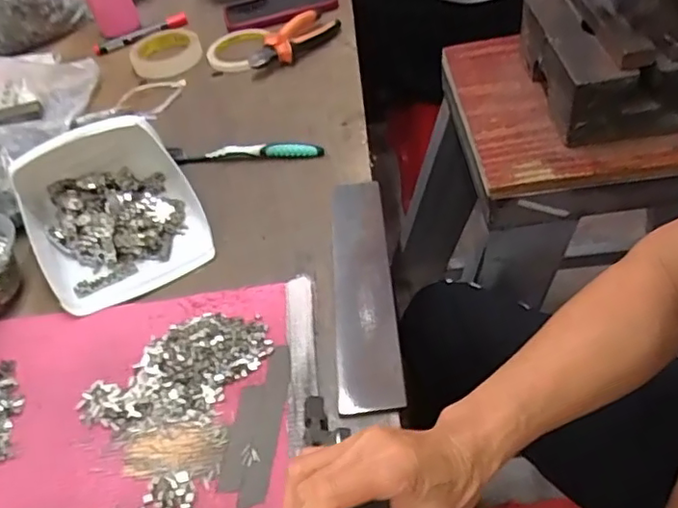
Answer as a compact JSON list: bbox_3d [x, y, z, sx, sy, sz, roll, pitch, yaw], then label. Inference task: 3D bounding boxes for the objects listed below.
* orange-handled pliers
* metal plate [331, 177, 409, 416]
[{"bbox_3d":[-0.062,-0.289,0.802,0.050,0.028,0.148,28,59,32],"label":"orange-handled pliers"},{"bbox_3d":[0.020,0.021,0.509,0.050,0.007,0.245,-9,46,7],"label":"metal plate"}]

